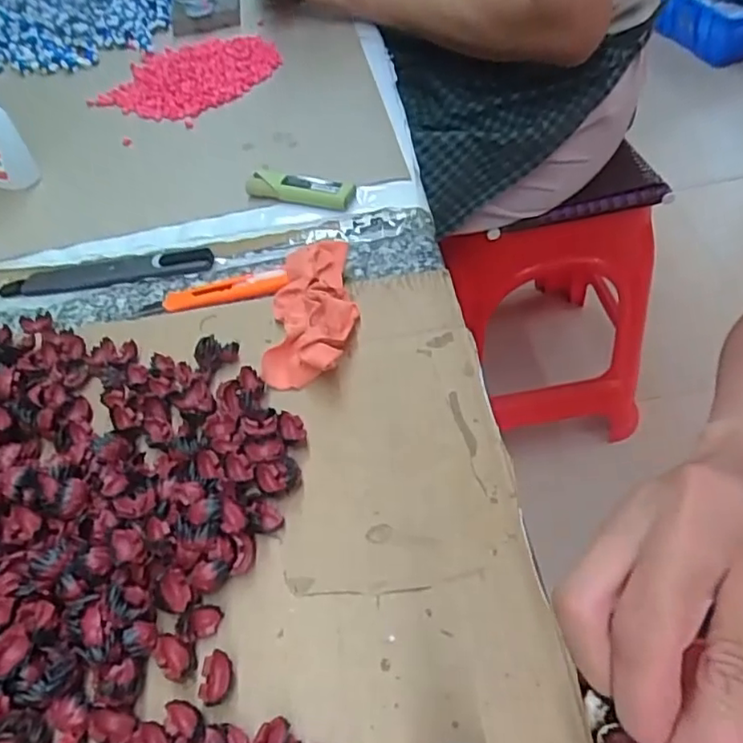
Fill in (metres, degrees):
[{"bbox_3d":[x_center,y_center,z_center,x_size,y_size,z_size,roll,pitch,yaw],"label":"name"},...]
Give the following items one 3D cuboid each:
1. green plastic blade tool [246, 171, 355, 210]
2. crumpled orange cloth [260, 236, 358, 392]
[{"bbox_3d":[-0.053,-0.133,0.453,0.081,0.018,0.019,13,53,18],"label":"green plastic blade tool"},{"bbox_3d":[-0.034,-0.036,0.359,0.048,0.022,0.100,-3,50,5],"label":"crumpled orange cloth"}]

